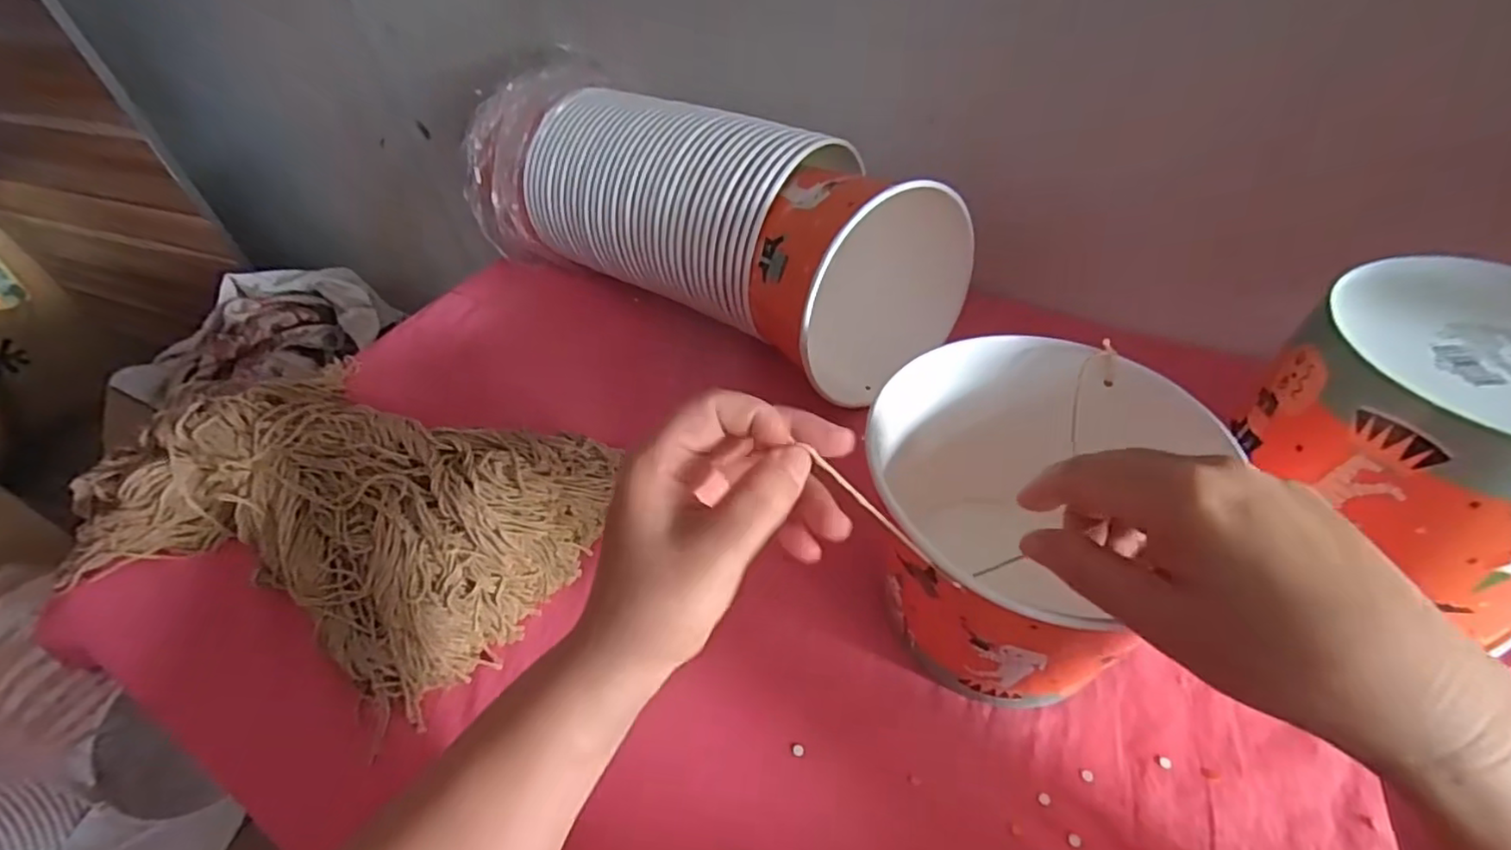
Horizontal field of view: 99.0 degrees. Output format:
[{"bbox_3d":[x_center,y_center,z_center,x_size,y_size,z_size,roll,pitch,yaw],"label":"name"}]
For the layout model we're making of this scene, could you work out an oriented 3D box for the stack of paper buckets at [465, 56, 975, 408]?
[{"bbox_3d":[-0.066,-0.175,0.539,0.454,0.134,0.136,26,55,26],"label":"stack of paper buckets"}]

